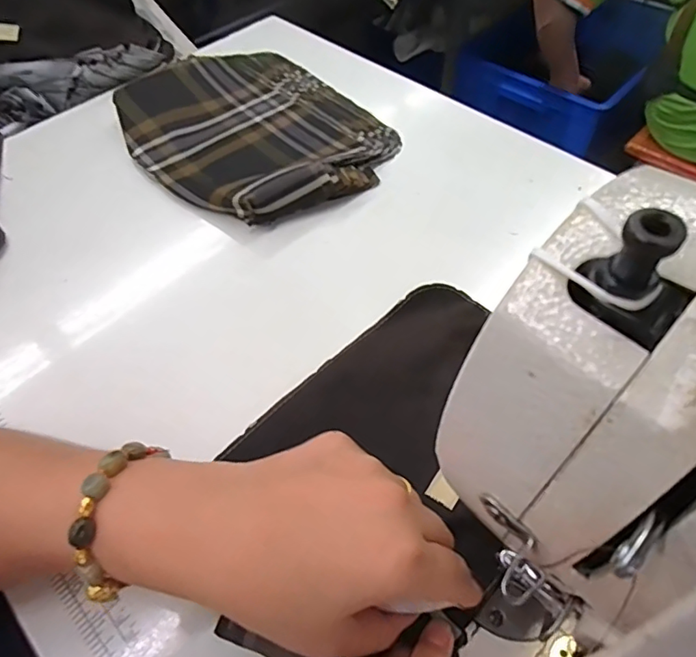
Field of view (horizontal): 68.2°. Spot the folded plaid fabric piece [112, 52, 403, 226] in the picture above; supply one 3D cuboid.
[{"bbox_3d":[-0.084,-0.195,0.490,0.211,0.033,0.262,-37,61,-22],"label":"folded plaid fabric piece"}]

